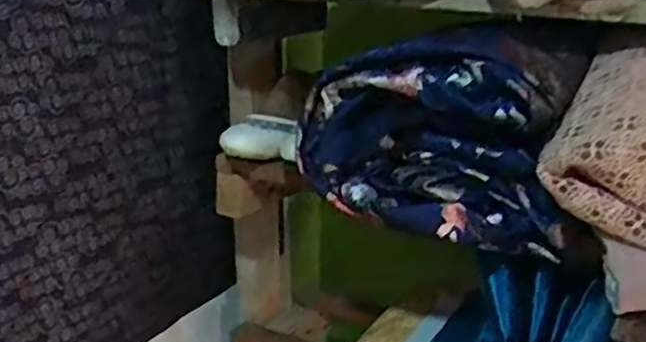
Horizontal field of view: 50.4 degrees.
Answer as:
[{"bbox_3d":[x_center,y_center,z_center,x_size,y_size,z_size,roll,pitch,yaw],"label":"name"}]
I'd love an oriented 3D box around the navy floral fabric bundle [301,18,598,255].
[{"bbox_3d":[0.113,-0.044,0.678,0.258,0.196,0.110,9,19,24],"label":"navy floral fabric bundle"}]

